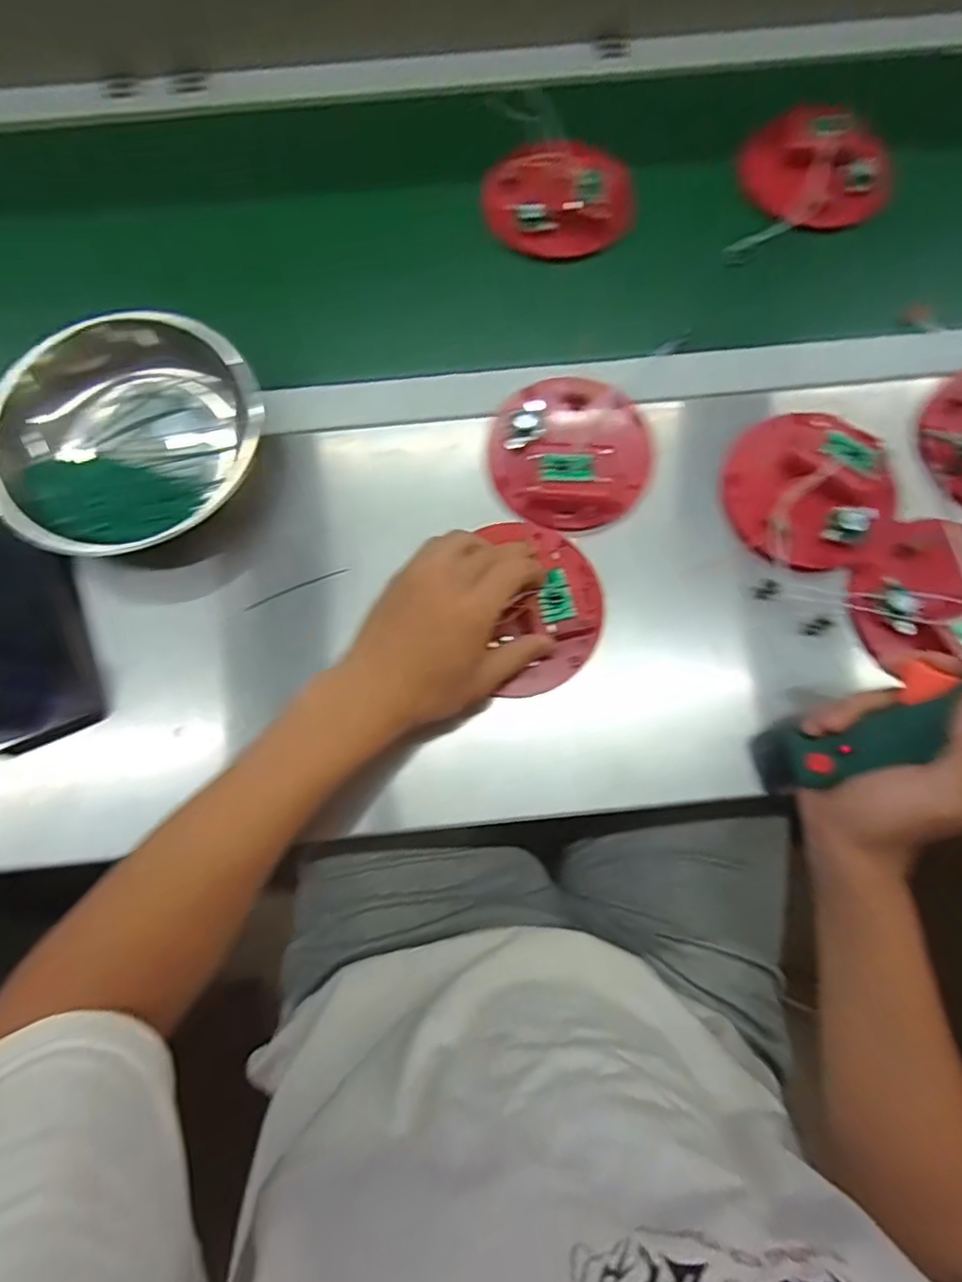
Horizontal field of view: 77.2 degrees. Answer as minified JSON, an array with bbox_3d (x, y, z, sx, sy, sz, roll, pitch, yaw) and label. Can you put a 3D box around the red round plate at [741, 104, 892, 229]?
[{"bbox_3d":[0.286,-0.404,0.508,0.117,0.032,0.116,-32,78,-9],"label":"red round plate"}]

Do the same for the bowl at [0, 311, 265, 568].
[{"bbox_3d":[-0.251,-0.144,0.431,0.183,0.060,0.166,1,75,0],"label":"bowl"}]

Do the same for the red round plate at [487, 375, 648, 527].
[{"bbox_3d":[0.067,-0.143,0.436,0.114,0.025,0.118,0,75,0],"label":"red round plate"}]

